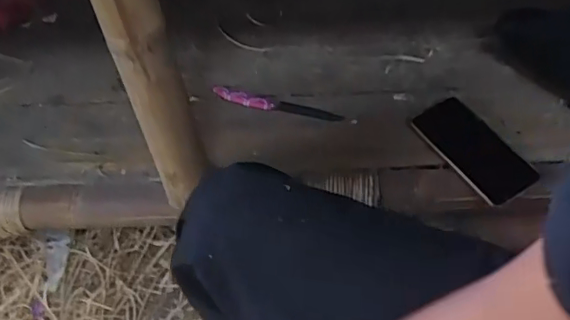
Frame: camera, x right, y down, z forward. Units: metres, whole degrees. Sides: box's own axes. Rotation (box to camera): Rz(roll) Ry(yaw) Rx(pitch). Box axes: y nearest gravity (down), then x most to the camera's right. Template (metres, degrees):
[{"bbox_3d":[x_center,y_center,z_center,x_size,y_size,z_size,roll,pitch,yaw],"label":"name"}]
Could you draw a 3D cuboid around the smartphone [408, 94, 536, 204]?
[{"bbox_3d":[0.244,-0.017,0.725,0.081,0.015,0.163,-30,58,-19],"label":"smartphone"}]

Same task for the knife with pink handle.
[{"bbox_3d":[-0.014,-0.080,0.799,0.191,0.009,0.025,15,55,12],"label":"knife with pink handle"}]

